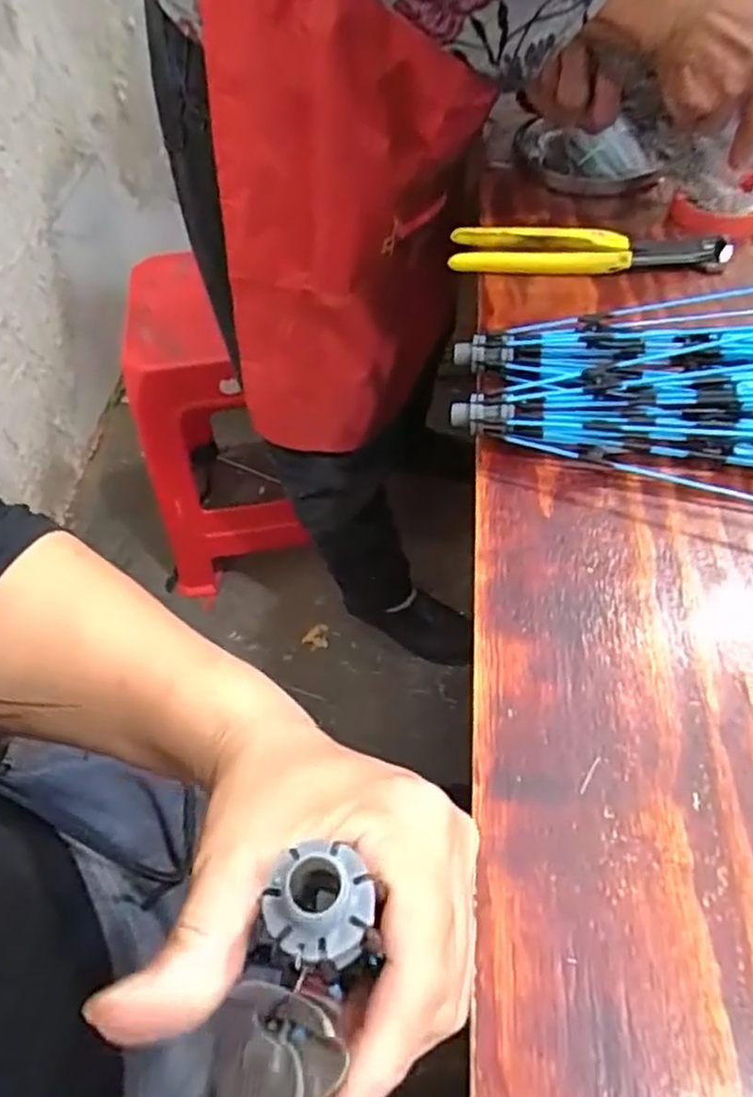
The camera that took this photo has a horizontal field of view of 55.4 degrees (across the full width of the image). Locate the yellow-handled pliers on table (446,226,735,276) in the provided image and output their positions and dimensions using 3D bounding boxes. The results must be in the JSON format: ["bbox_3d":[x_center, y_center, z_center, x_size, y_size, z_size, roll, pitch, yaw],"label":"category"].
[{"bbox_3d":[0.157,-0.225,0.533,0.197,0.012,0.046,6,54,7],"label":"yellow-handled pliers on table"}]

